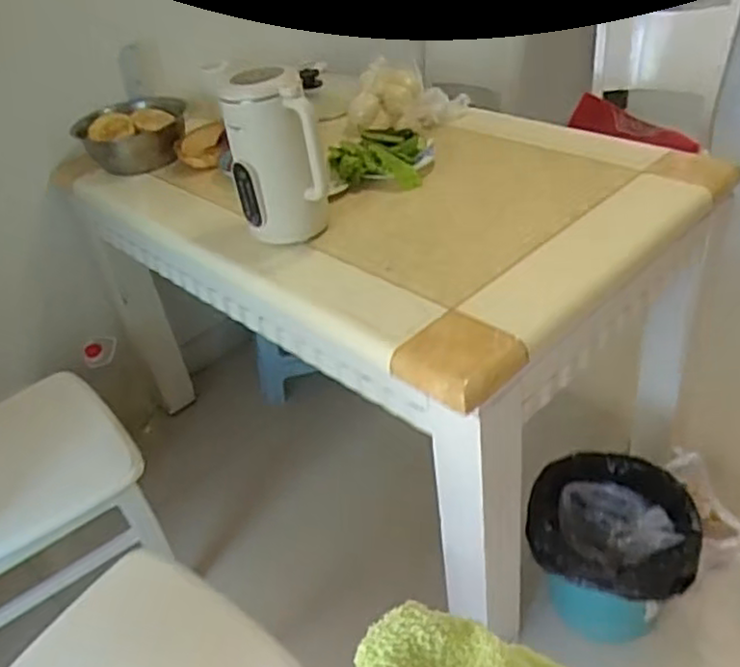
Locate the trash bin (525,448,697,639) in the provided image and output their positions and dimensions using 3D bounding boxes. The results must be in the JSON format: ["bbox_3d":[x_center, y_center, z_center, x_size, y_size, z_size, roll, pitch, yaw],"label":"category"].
[{"bbox_3d":[0.445,0.417,1.338,0.298,0.266,0.263,21,46,26],"label":"trash bin"}]

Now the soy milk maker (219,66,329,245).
[{"bbox_3d":[-0.154,-0.278,1.167,0.145,0.280,0.109,-13,41,-11],"label":"soy milk maker"}]

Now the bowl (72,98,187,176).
[{"bbox_3d":[-0.542,-0.455,1.592,0.233,0.076,0.233,-6,41,-3],"label":"bowl"}]

